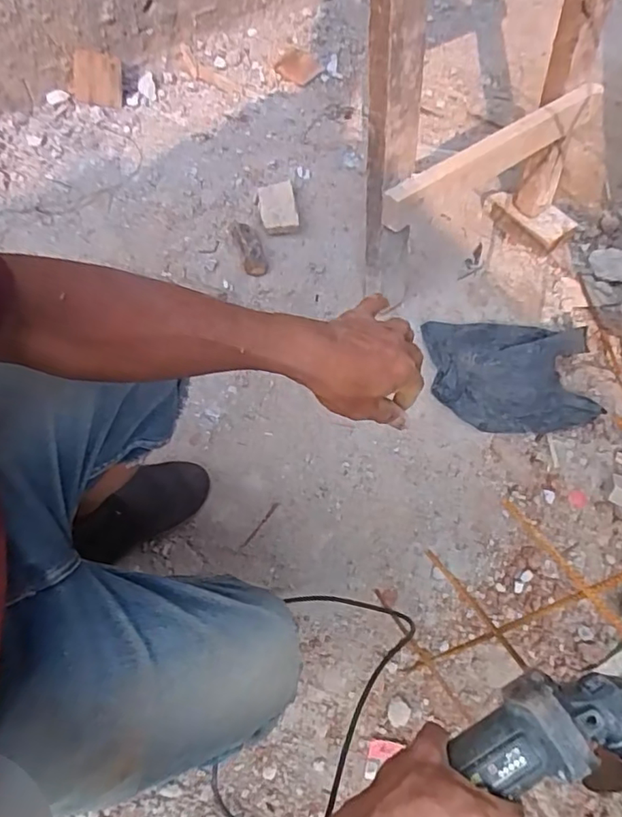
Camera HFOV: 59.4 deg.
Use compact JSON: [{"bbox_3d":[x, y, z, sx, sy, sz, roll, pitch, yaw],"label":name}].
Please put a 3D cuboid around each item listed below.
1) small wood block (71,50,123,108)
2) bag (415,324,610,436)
[{"bbox_3d":[-0.453,-0.697,1.151,0.100,0.098,0.024,8,48,-7],"label":"small wood block"},{"bbox_3d":[0.351,-0.057,0.952,0.287,0.063,0.218,-3,66,-7],"label":"bag"}]

